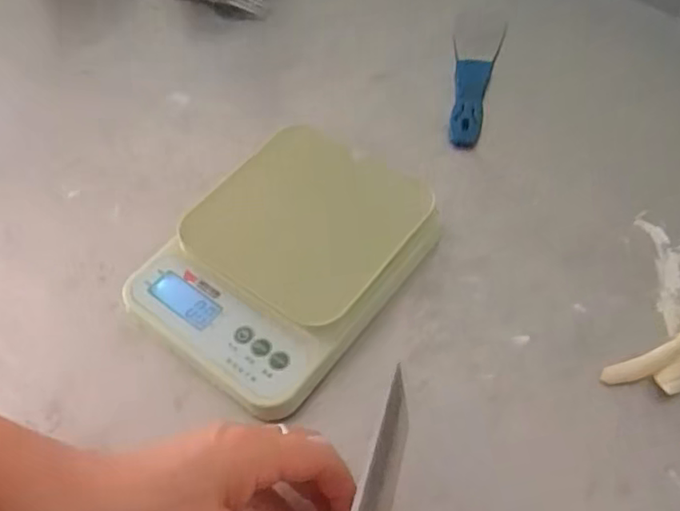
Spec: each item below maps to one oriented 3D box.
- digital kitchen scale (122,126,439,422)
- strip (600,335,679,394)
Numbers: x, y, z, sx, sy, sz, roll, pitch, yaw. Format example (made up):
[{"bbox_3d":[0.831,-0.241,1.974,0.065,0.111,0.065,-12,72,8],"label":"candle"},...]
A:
[{"bbox_3d":[-0.035,-0.001,0.439,0.151,0.030,0.202,31,64,23],"label":"digital kitchen scale"},{"bbox_3d":[0.210,0.061,0.383,0.091,0.018,0.032,-25,58,-12],"label":"strip"}]

